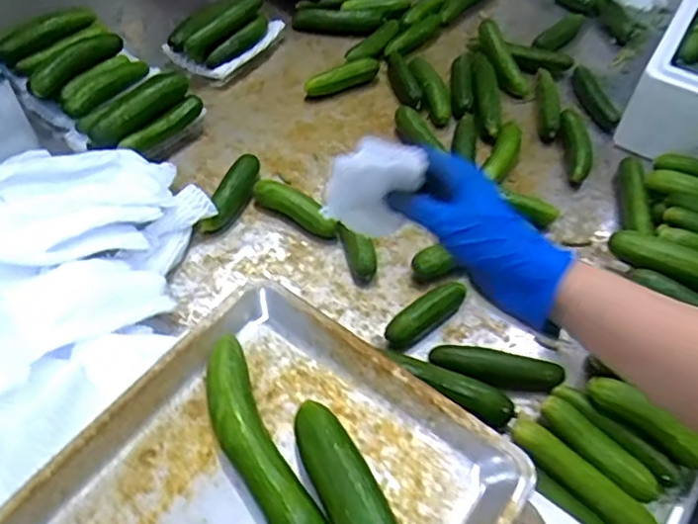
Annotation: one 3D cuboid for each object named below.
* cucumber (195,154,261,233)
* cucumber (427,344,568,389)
[{"bbox_3d":[-0.142,-0.082,0.731,0.032,0.036,0.117,22,55,11],"label":"cucumber"},{"bbox_3d":[0.148,0.109,0.608,0.130,0.030,0.030,8,54,1],"label":"cucumber"}]

